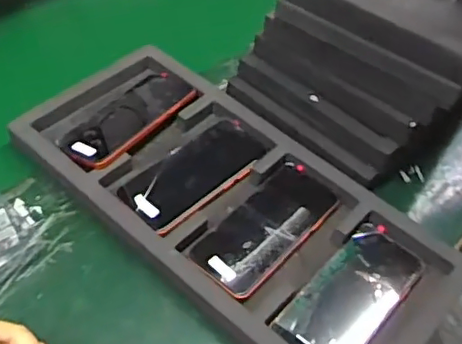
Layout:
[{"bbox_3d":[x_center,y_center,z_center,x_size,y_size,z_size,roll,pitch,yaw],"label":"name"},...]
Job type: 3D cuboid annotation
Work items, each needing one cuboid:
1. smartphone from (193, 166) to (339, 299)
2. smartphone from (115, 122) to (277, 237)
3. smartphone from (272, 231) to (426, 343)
[{"bbox_3d":[0.038,0.057,0.632,0.081,0.014,0.179,36,55,25],"label":"smartphone"},{"bbox_3d":[-0.035,-0.002,0.666,0.083,0.013,0.177,37,56,25],"label":"smartphone"},{"bbox_3d":[0.118,0.119,0.581,0.081,0.012,0.166,35,55,24],"label":"smartphone"}]

